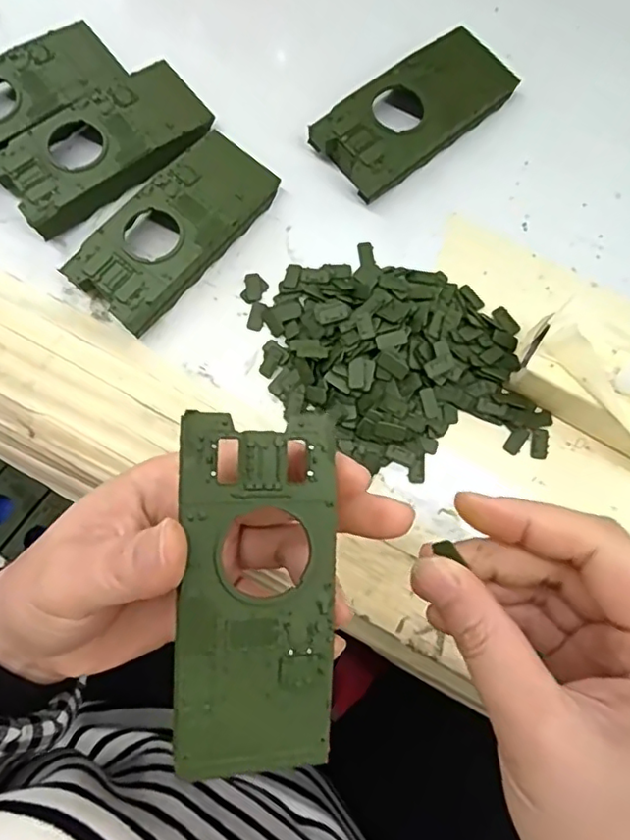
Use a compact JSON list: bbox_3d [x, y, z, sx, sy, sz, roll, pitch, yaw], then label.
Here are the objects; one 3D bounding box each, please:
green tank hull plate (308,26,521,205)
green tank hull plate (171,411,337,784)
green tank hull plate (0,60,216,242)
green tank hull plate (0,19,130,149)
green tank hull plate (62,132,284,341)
[{"bbox_3d":[0.050,-0.156,0.299,0.101,0.021,0.045,-39,80,-8],"label":"green tank hull plate"},{"bbox_3d":[-0.017,0.052,0.171,0.045,0.004,0.103,1,90,-15],"label":"green tank hull plate"},{"bbox_3d":[-0.104,-0.136,0.293,0.102,0.017,0.051,-36,80,-7],"label":"green tank hull plate"},{"bbox_3d":[-0.149,-0.161,0.299,0.103,0.020,0.048,-38,80,-8],"label":"green tank hull plate"},{"bbox_3d":[-0.067,-0.092,0.285,0.045,0.020,0.102,38,80,8],"label":"green tank hull plate"}]

